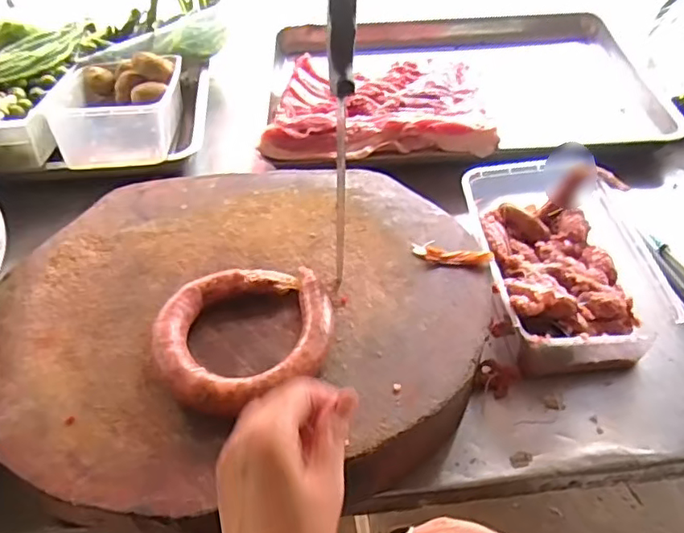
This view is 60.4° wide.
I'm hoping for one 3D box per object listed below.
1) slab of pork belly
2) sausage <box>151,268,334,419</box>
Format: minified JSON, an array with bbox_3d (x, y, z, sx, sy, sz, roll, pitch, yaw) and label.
[{"bbox_3d":[0.048,-0.237,0.827,0.299,0.041,0.239,0,48,1],"label":"slab of pork belly"},{"bbox_3d":[-0.080,0.052,0.495,0.150,0.027,0.134,-24,52,-19],"label":"sausage"}]

